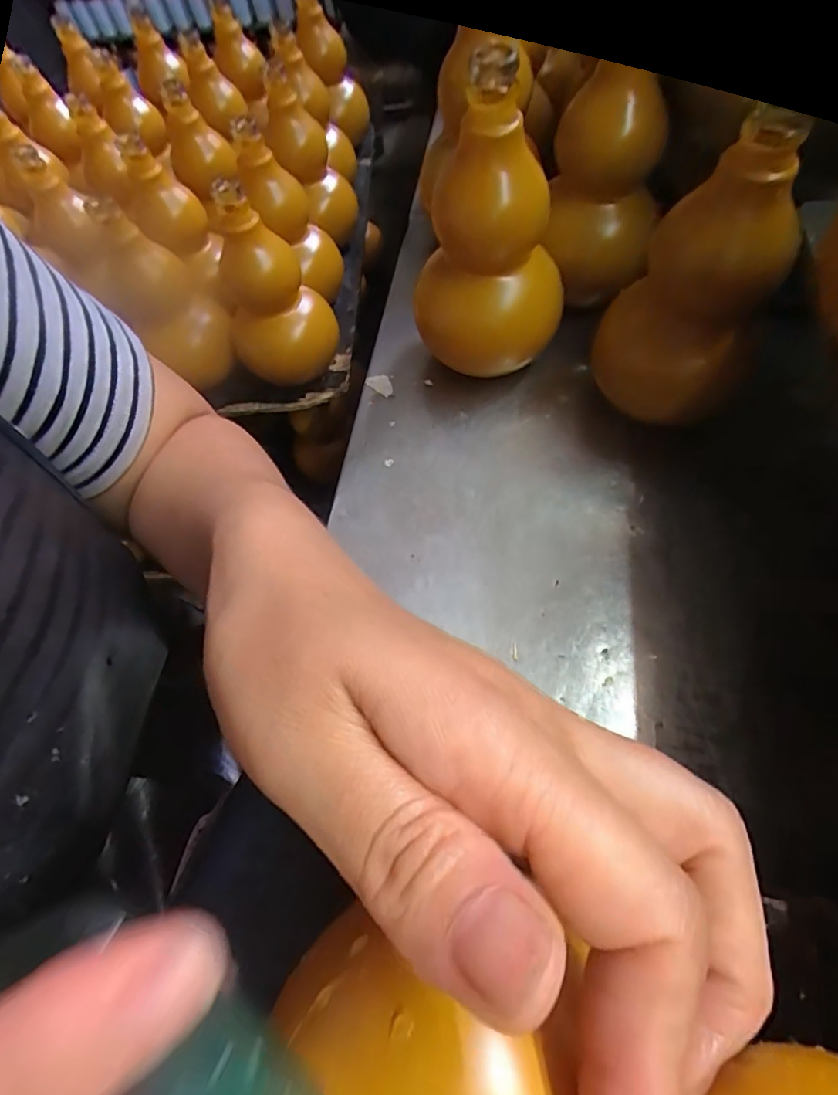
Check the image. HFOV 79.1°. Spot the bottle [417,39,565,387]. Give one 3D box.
[{"bbox_3d":[0.045,-0.187,0.323,0.077,0.180,0.090,-34,66,-14],"label":"bottle"}]

